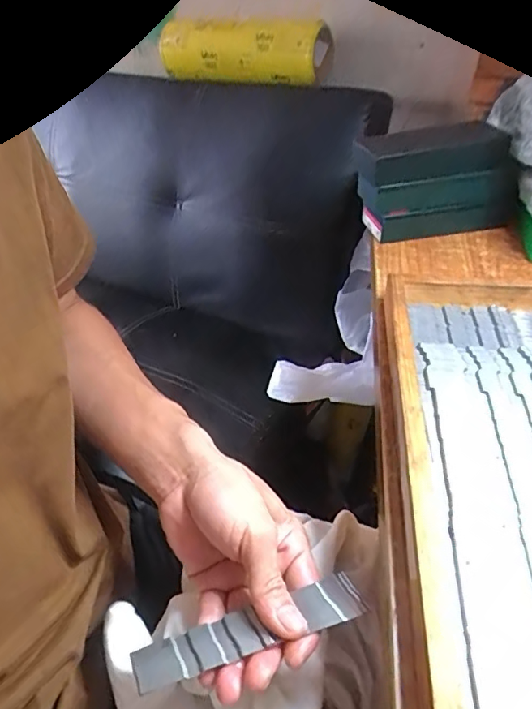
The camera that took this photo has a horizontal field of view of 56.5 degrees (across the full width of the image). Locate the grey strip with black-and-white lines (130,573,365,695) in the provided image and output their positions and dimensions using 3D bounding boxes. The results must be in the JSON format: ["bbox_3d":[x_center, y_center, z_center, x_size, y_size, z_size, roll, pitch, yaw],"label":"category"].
[{"bbox_3d":[-0.011,0.166,0.298,0.140,0.005,0.028,-18,30,-4],"label":"grey strip with black-and-white lines"}]

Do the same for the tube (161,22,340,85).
[{"bbox_3d":[-0.048,-0.559,0.905,0.335,0.089,0.091,19,46,23],"label":"tube"}]

